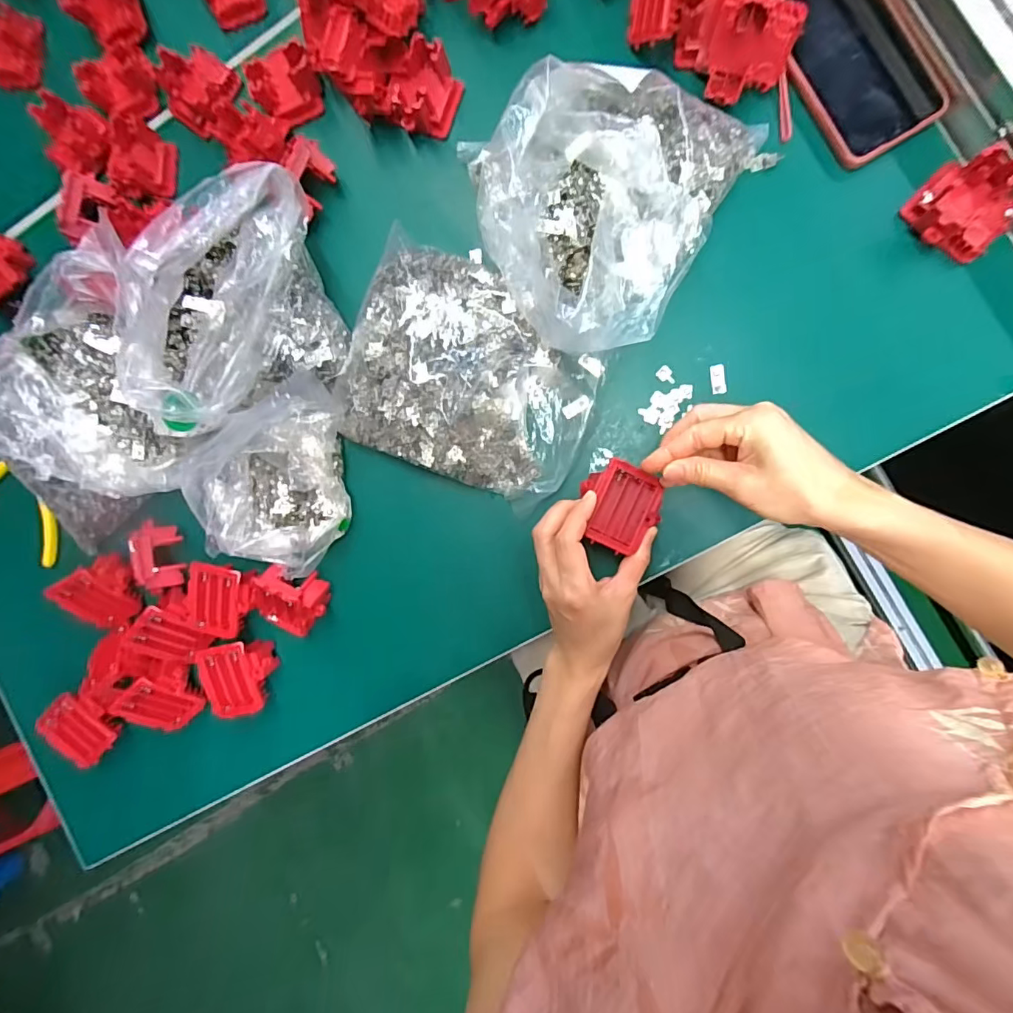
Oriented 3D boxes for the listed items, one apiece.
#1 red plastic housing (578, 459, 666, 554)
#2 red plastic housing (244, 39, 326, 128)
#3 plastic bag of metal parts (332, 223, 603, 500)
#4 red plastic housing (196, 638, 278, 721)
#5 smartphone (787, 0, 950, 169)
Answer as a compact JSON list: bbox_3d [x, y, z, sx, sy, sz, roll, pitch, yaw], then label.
[{"bbox_3d":[0.088,0.001,0.399,0.061,0.020,0.066,23,89,-9],"label":"red plastic housing"},{"bbox_3d":[-0.194,-0.371,0.447,0.058,0.031,0.046,-26,87,8],"label":"red plastic housing"},{"bbox_3d":[-0.030,-0.108,0.419,0.205,0.049,0.167,22,94,8],"label":"plastic bag of metal parts"},{"bbox_3d":[-0.243,0.156,0.466,0.055,0.037,0.066,-10,89,9],"label":"red plastic housing"},{"bbox_3d":[0.256,-0.349,0.382,0.084,0.013,0.169,-28,87,8],"label":"smartphone"}]

